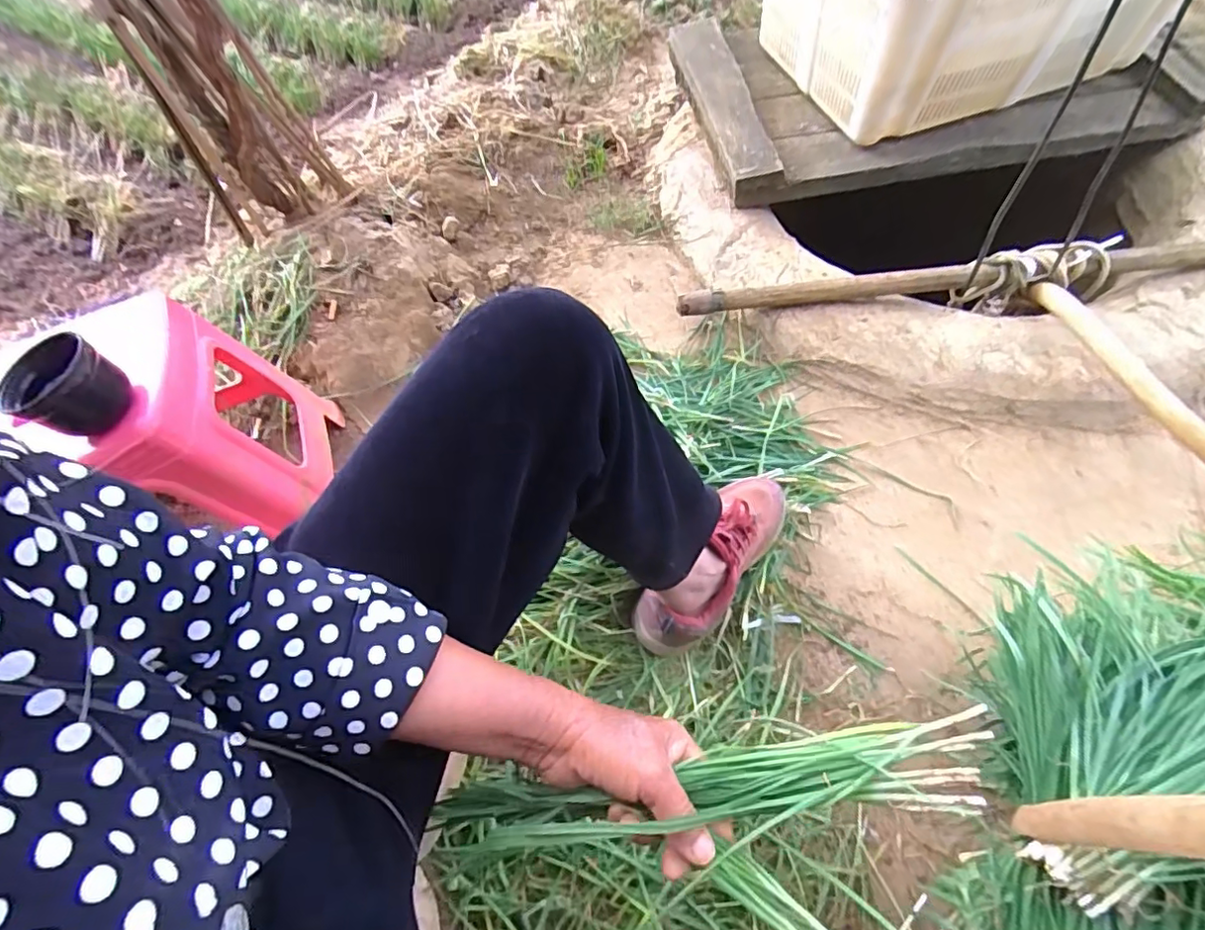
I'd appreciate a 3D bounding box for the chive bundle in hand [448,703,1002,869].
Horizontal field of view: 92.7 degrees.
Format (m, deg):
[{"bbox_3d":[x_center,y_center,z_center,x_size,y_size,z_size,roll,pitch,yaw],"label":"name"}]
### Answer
[{"bbox_3d":[0.053,0.205,0.356,0.341,0.057,0.051,-13,65,8],"label":"chive bundle in hand"}]

